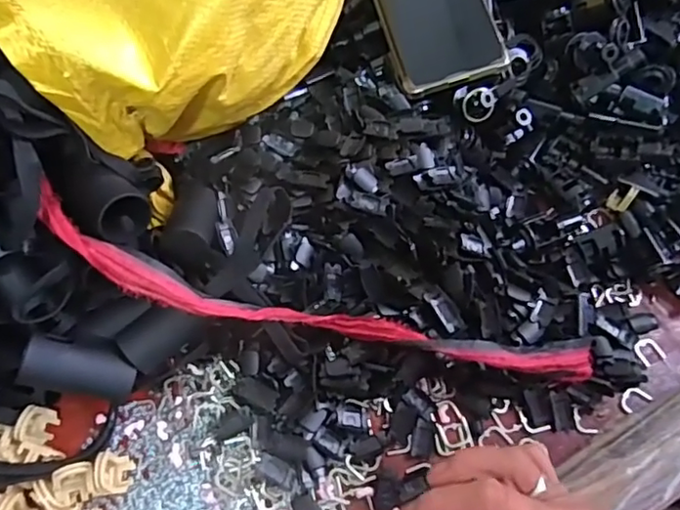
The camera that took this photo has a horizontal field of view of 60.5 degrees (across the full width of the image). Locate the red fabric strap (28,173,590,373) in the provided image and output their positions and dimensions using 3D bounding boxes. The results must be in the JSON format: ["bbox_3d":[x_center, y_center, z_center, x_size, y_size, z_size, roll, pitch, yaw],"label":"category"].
[{"bbox_3d":[-0.006,0.032,0.352,0.340,0.029,0.040,14,63,-9],"label":"red fabric strap"}]

